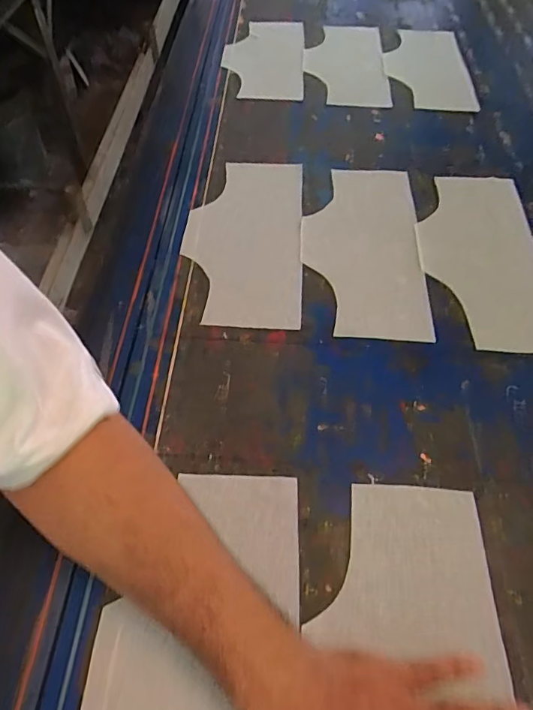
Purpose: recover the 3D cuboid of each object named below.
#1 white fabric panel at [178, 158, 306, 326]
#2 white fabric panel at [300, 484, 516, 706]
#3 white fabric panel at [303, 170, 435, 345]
[{"bbox_3d":[-0.029,-0.154,0.621,0.148,0.010,0.303,2,56,1],"label":"white fabric panel"},{"bbox_3d":[0.110,0.243,0.343,0.138,0.008,0.299,3,56,-1],"label":"white fabric panel"},{"bbox_3d":[0.122,-0.144,0.612,0.143,0.010,0.301,2,55,2],"label":"white fabric panel"}]

